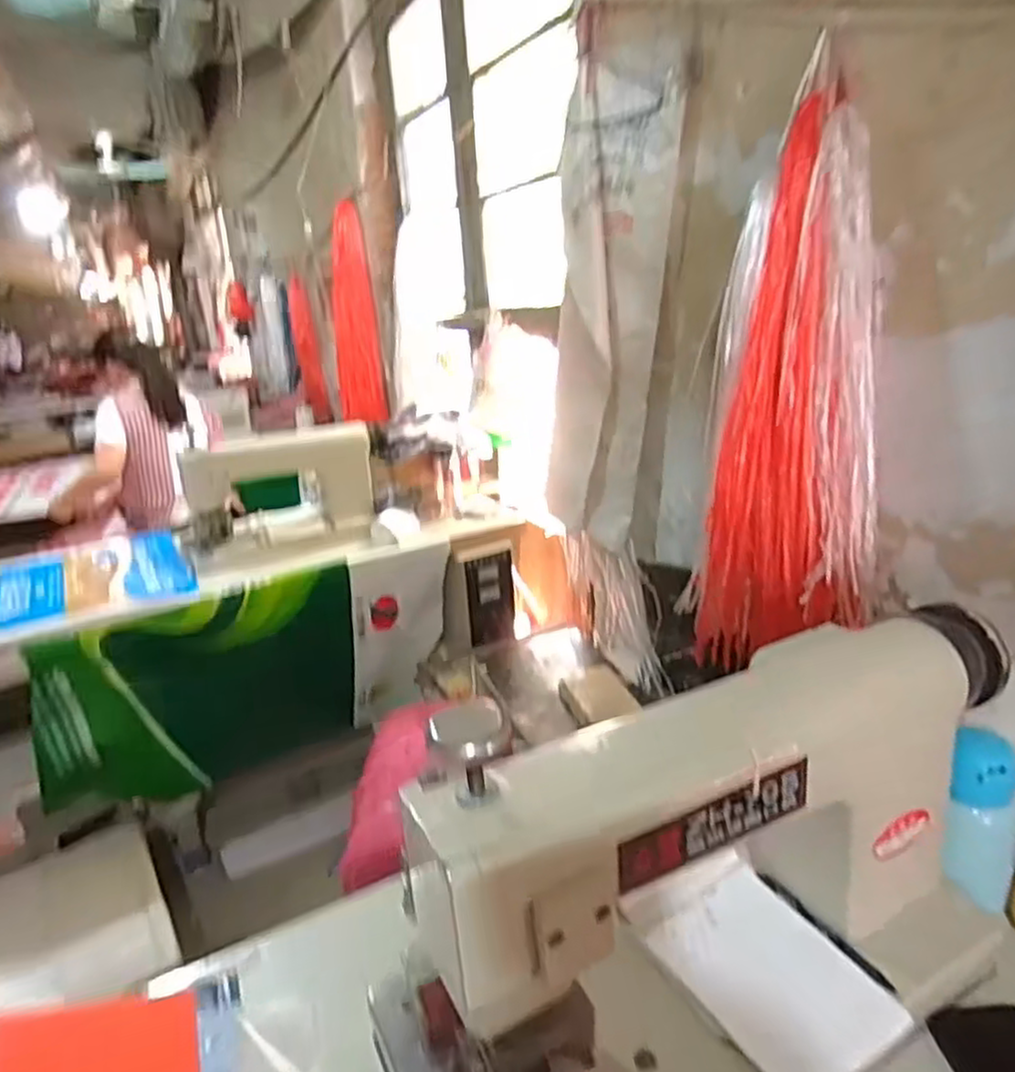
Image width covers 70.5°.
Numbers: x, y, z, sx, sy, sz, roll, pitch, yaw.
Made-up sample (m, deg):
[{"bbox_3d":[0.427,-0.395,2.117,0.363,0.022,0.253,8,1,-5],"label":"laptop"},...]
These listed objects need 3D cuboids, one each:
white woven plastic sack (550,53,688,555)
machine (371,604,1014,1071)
[{"bbox_3d":[0.214,-0.458,1.569,0.109,0.961,0.388,-16,22,-28],"label":"white woven plastic sack"},{"bbox_3d":[0.179,0.252,0.544,0.544,0.310,0.216,-13,21,-20],"label":"machine"}]

